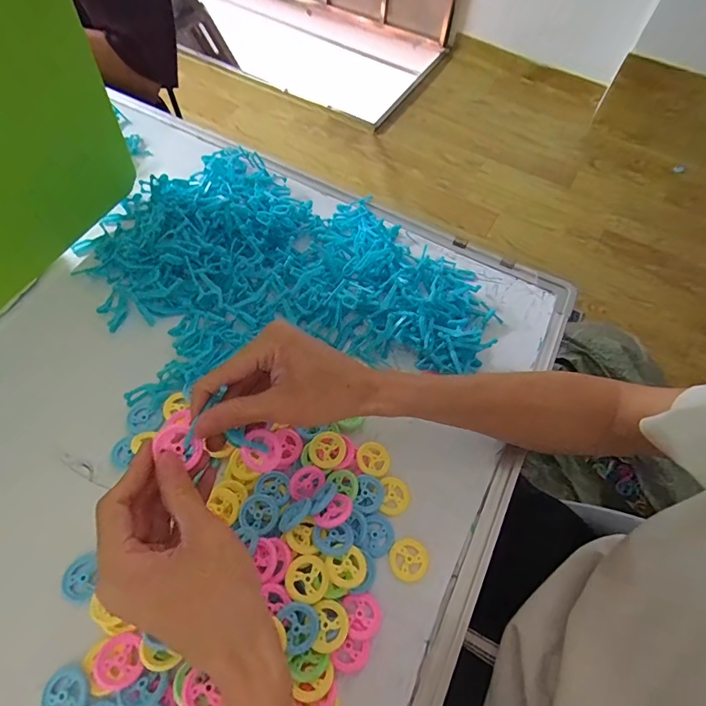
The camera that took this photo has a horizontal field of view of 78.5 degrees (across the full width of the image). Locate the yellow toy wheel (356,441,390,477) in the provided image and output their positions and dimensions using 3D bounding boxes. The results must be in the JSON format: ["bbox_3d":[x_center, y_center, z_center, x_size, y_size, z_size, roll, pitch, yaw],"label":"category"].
[{"bbox_3d":[0.017,0.089,0.362,0.028,0.005,0.030,2,58,-3],"label":"yellow toy wheel"}]

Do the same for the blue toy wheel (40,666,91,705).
[{"bbox_3d":[-0.177,0.210,0.265,0.027,0.005,0.027,2,58,-3],"label":"blue toy wheel"}]

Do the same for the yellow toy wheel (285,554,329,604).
[{"bbox_3d":[-0.031,0.155,0.297,0.029,0.005,0.029,2,58,-3],"label":"yellow toy wheel"}]

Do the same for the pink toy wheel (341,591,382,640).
[{"bbox_3d":[0.007,0.183,0.302,0.025,0.004,0.029,-10,60,-11],"label":"pink toy wheel"}]

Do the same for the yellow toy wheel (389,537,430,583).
[{"bbox_3d":[0.042,0.156,0.326,0.029,0.004,0.029,2,58,-3],"label":"yellow toy wheel"}]

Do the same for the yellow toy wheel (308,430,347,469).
[{"bbox_3d":[-0.020,0.079,0.351,0.029,0.004,0.029,1,71,-4],"label":"yellow toy wheel"}]

